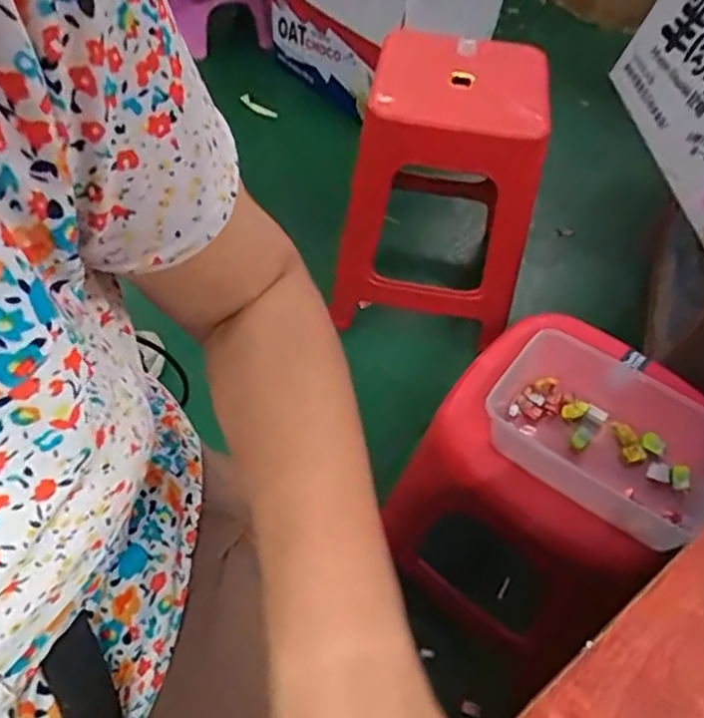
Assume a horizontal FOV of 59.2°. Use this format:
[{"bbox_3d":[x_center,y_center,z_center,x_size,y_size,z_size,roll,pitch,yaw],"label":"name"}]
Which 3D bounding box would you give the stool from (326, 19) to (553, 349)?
[{"bbox_3d":[0.153,-0.299,1.129,0.331,0.519,0.331,14,54,7],"label":"stool"}]

